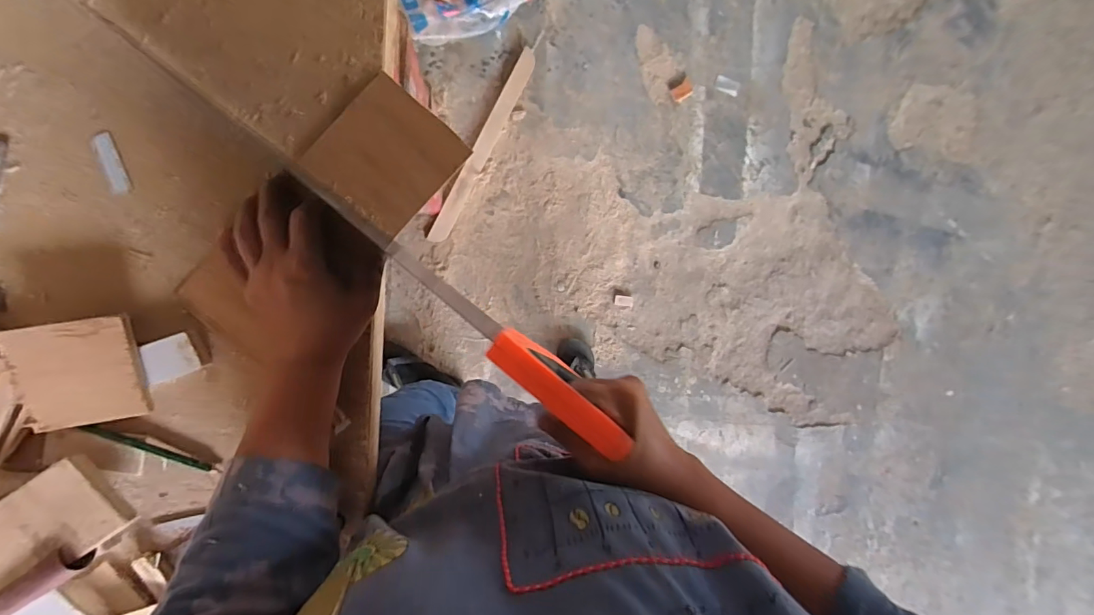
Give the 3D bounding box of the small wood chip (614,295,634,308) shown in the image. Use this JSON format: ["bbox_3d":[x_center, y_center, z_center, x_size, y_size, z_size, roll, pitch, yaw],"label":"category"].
[{"bbox_3d":[0.207,-0.018,1.243,0.051,0.009,0.028,8,93,-6],"label":"small wood chip"}]

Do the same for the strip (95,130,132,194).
[{"bbox_3d":[-0.354,-0.116,0.374,0.013,0.004,0.049,-19,96,-4],"label":"strip"}]

